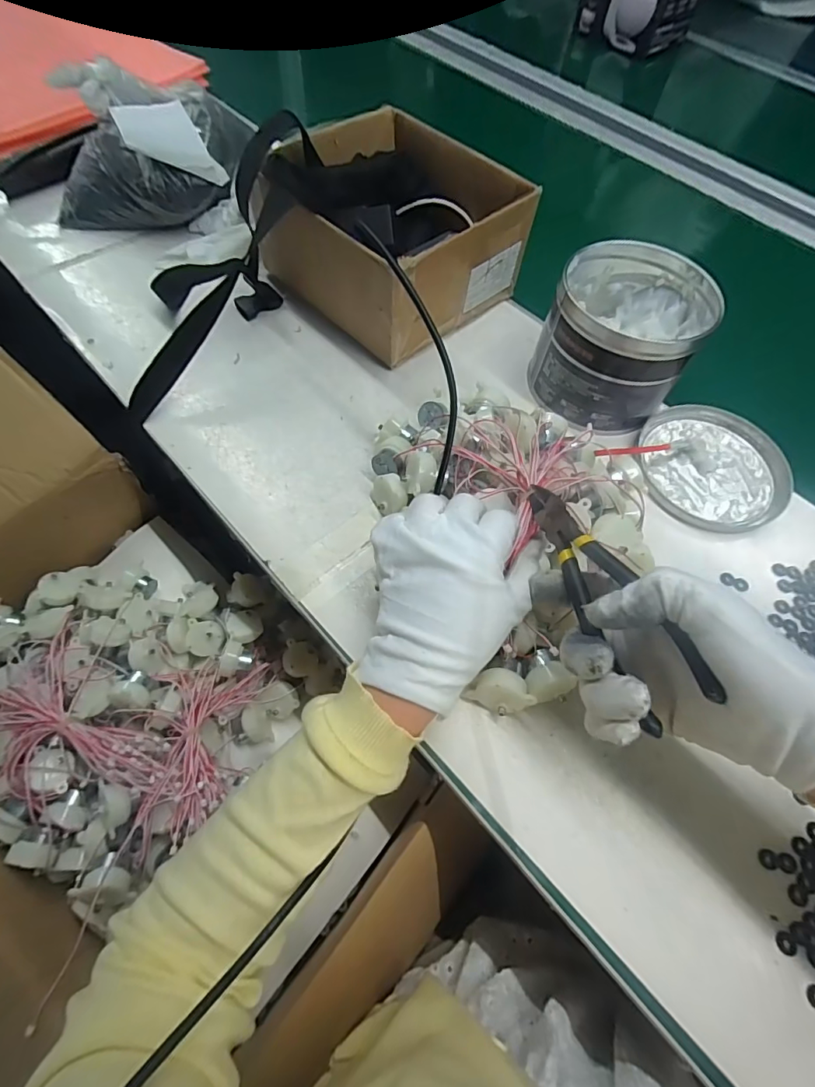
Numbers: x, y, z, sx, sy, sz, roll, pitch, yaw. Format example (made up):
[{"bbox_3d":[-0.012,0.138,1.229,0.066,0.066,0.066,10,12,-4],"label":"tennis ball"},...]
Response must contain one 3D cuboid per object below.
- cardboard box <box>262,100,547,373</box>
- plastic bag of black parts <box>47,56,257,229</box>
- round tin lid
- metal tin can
[{"bbox_3d":[-0.017,-0.314,0.473,0.193,0.117,0.205,-39,71,-19],"label":"cardboard box"},{"bbox_3d":[-0.285,-0.432,0.523,0.201,0.114,0.127,7,63,1],"label":"plastic bag of black parts"},{"bbox_3d":[0.276,-0.070,0.431,0.126,0.011,0.128,1,63,-2],"label":"round tin lid"},{"bbox_3d":[0.188,-0.182,0.431,0.126,0.102,0.131,30,66,12],"label":"metal tin can"}]

